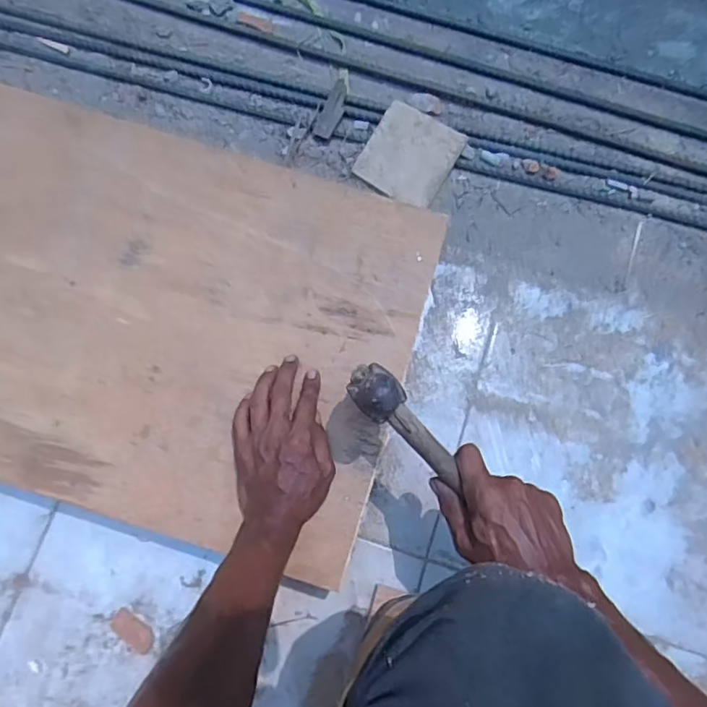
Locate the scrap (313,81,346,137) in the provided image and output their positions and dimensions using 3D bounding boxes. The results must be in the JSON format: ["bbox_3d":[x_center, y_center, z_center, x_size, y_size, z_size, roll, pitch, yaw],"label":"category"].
[{"bbox_3d":[-0.027,-0.309,0.703,0.027,0.013,0.079,22,77,4],"label":"scrap"}]

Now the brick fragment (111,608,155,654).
[{"bbox_3d":[-0.228,0.287,0.575,0.050,0.015,0.024,31,78,6],"label":"brick fragment"}]

